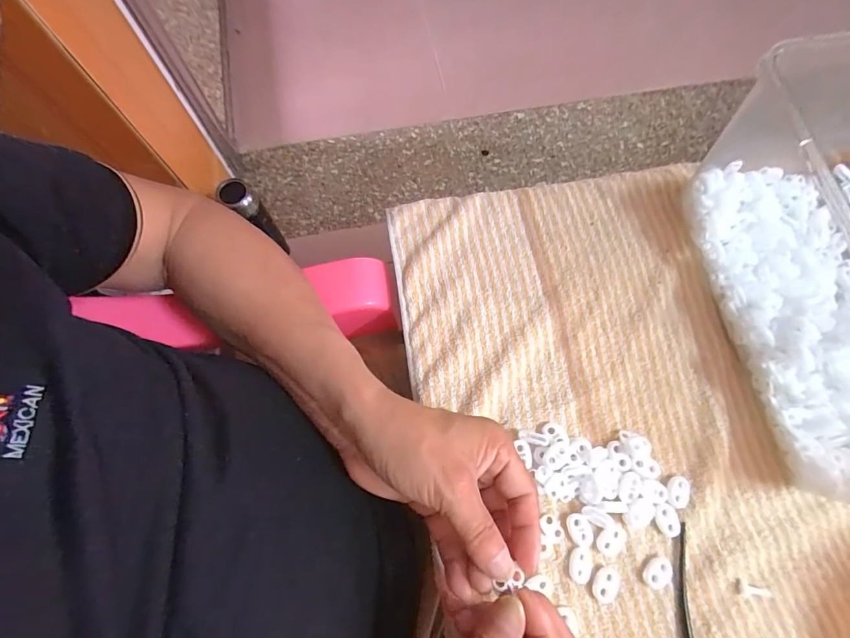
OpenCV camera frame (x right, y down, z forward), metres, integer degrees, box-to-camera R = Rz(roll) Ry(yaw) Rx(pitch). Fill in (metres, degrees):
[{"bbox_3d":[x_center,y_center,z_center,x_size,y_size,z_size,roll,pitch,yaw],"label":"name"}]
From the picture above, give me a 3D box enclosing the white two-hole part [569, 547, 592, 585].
[{"bbox_3d":[0.110,0.174,0.297,0.015,0.004,0.023,18,74,4],"label":"white two-hole part"}]

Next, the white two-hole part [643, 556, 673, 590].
[{"bbox_3d":[0.165,0.180,0.298,0.023,0.004,0.016,-41,79,-12],"label":"white two-hole part"}]

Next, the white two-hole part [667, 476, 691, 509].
[{"bbox_3d":[0.189,0.129,0.313,0.017,0.004,0.022,22,74,5],"label":"white two-hole part"}]

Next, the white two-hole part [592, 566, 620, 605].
[{"bbox_3d":[0.127,0.186,0.295,0.016,0.004,0.024,30,75,7],"label":"white two-hole part"}]

